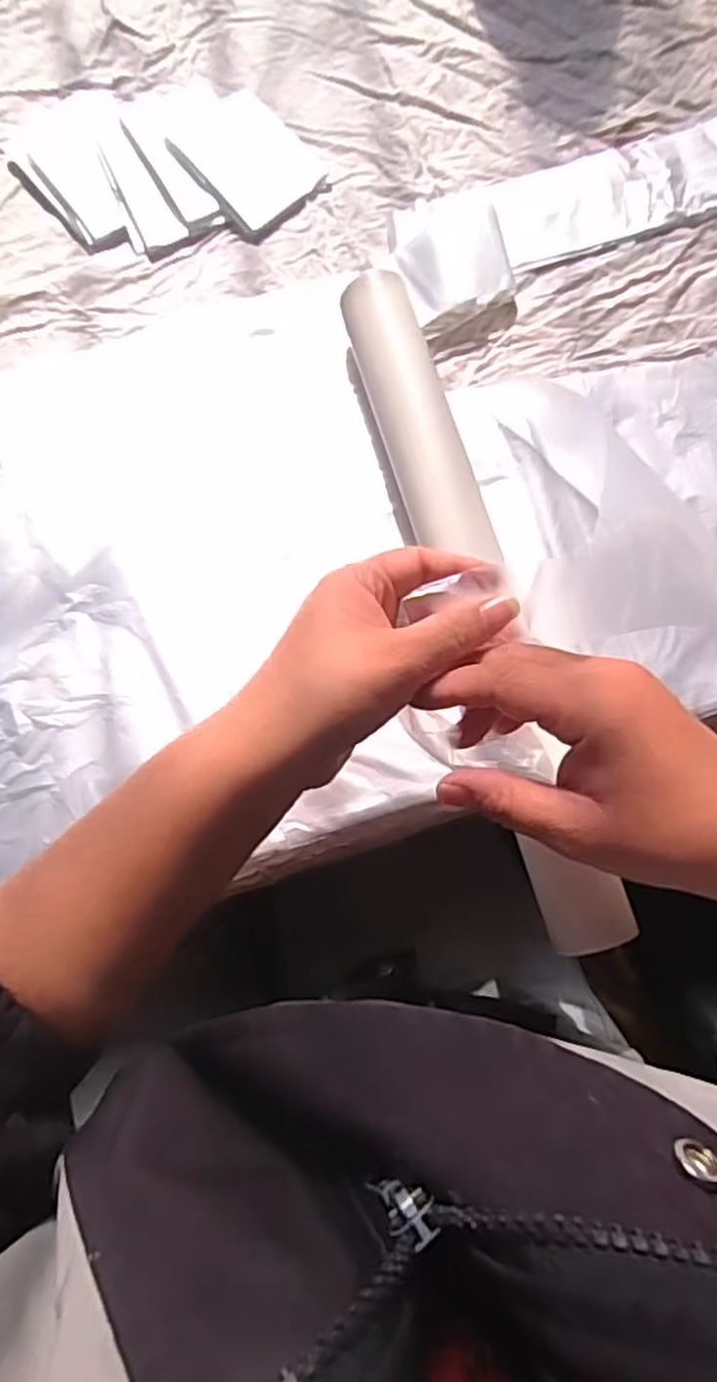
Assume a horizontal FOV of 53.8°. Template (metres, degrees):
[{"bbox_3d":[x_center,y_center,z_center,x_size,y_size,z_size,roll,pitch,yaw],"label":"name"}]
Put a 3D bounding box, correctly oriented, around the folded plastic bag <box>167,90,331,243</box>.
[{"bbox_3d":[-0.069,-0.330,0.437,0.070,0.013,0.094,-40,81,-7],"label":"folded plastic bag"}]

